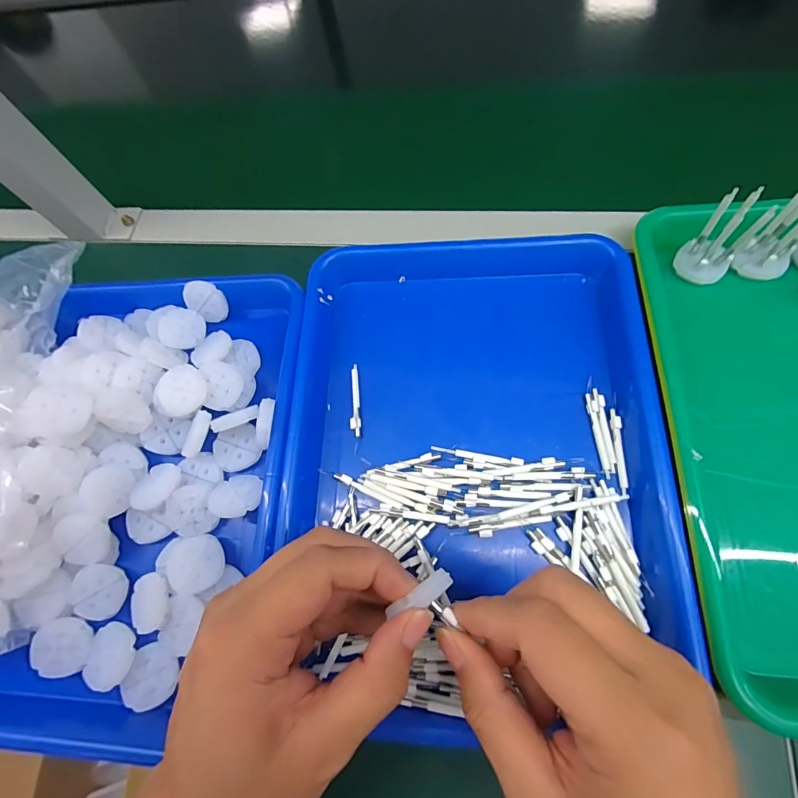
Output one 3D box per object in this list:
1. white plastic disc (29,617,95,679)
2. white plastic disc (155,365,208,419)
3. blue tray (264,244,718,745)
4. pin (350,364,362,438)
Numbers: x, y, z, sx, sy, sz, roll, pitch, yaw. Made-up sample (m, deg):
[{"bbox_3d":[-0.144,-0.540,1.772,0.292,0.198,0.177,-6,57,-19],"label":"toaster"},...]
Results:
[{"bbox_3d":[-0.222,0.165,0.270,0.035,0.011,0.035,-2,70,6],"label":"white plastic disc"},{"bbox_3d":[-0.165,-0.006,0.305,0.039,0.008,0.039,-2,70,6],"label":"white plastic disc"},{"bbox_3d":[0.046,0.017,0.290,0.254,0.045,0.320,0,70,6],"label":"blue tray"},{"bbox_3d":[-0.033,0.000,0.316,0.008,0.005,0.058,-3,70,5],"label":"pin"}]

